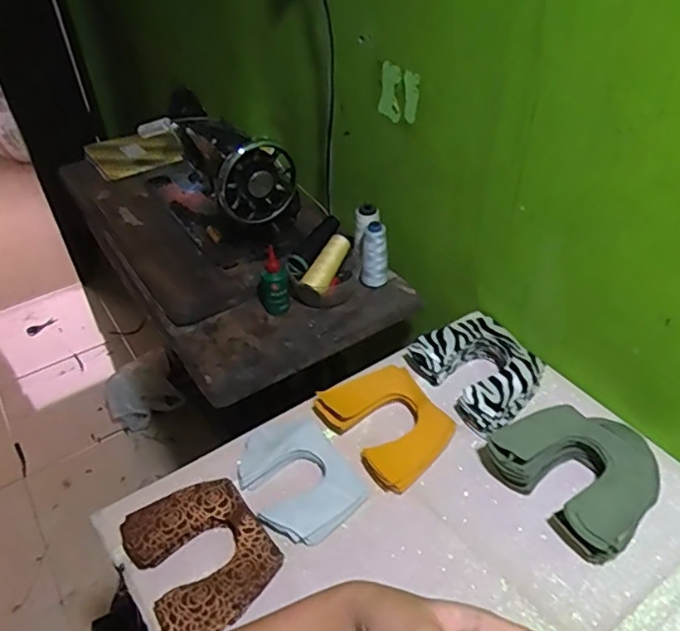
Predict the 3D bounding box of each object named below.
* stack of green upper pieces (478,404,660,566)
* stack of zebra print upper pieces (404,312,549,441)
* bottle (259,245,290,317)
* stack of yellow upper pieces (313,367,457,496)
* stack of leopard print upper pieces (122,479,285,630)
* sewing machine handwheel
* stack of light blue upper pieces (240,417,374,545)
[{"bbox_3d":[0.284,0.170,0.679,0.175,0.054,0.175,-27,47,-25],"label":"stack of green upper pieces"},{"bbox_3d":[0.194,0.075,0.796,0.134,0.052,0.159,-25,46,-24],"label":"stack of zebra print upper pieces"},{"bbox_3d":[-0.106,-0.057,0.916,0.048,0.120,0.037,-10,42,-10],"label":"bottle"},{"bbox_3d":[0.060,0.134,0.749,0.128,0.032,0.162,-30,48,-28],"label":"stack of yellow upper pieces"},{"bbox_3d":[-0.150,0.255,0.630,0.132,0.024,0.164,-30,49,-28],"label":"stack of leopard print upper pieces"},{"bbox_3d":[-0.130,-0.214,0.933,0.128,0.123,0.031,-29,48,-27],"label":"sewing machine handwheel"},{"bbox_3d":[-0.051,0.192,0.694,0.114,0.021,0.152,-27,47,-26],"label":"stack of light blue upper pieces"}]

